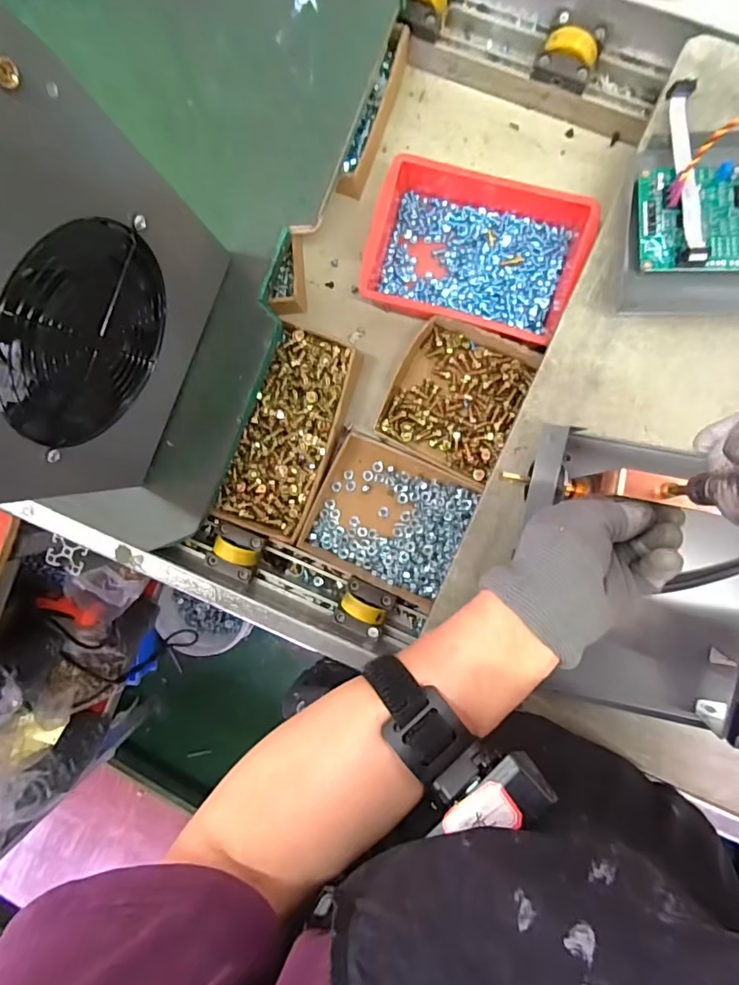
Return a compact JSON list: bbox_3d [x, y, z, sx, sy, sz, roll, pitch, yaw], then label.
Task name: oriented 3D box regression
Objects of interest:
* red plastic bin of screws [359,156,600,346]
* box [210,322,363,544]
[{"bbox_3d":[0.103,-0.239,0.474,0.195,0.051,0.150,16,96,4],"label":"red plastic bin of screws"},{"bbox_3d":[-0.083,-0.060,0.518,0.096,0.054,0.209,22,97,3],"label":"box"}]

